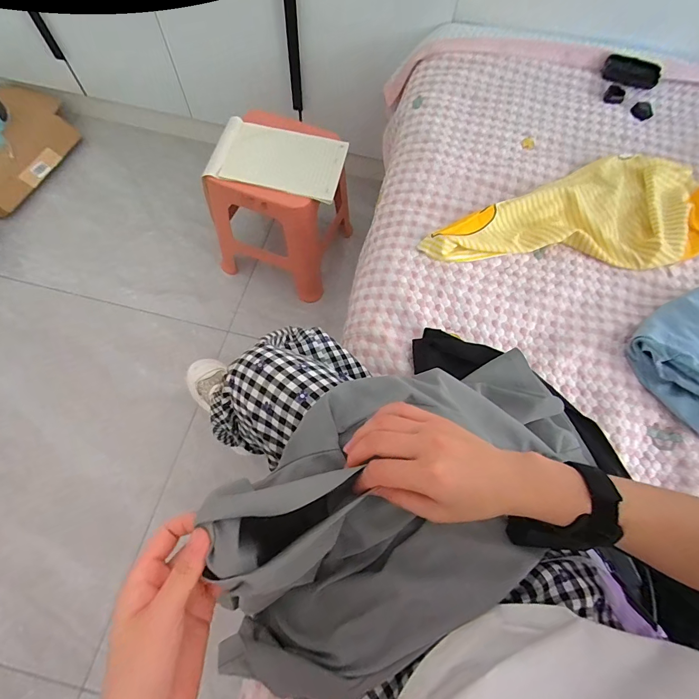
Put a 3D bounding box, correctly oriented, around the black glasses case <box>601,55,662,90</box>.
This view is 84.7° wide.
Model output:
[{"bbox_3d":[0.595,-0.587,0.811,0.029,0.043,0.114,-35,59,-15],"label":"black glasses case"}]

